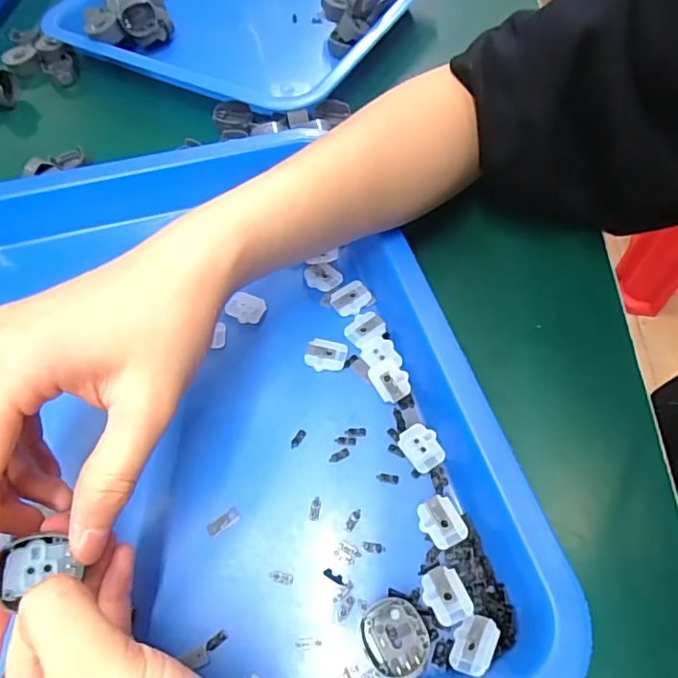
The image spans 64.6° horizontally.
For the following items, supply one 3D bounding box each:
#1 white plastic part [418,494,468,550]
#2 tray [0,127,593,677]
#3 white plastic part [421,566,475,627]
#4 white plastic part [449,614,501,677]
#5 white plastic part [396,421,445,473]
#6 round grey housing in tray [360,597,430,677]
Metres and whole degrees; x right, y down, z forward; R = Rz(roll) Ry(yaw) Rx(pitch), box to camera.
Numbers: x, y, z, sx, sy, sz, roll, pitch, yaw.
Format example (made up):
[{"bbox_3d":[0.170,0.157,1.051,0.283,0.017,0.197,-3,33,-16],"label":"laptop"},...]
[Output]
[{"bbox_3d":[0.045,0.081,0.238,0.017,0.006,0.022,-29,61,-12],"label":"white plastic part"},{"bbox_3d":[-0.058,0.035,0.258,0.260,0.041,0.312,-17,58,-7],"label":"tray"},{"bbox_3d":[0.044,0.107,0.223,0.017,0.005,0.021,-23,60,-9],"label":"white plastic part"},{"bbox_3d":[0.053,0.119,0.209,0.016,0.004,0.021,9,48,40],"label":"white plastic part"},{"bbox_3d":[0.039,0.052,0.256,0.016,0.006,0.022,-26,60,-11],"label":"white plastic part"},{"bbox_3d":[0.022,0.120,0.216,0.026,0.007,0.028,-6,58,1],"label":"round grey housing in tray"}]

